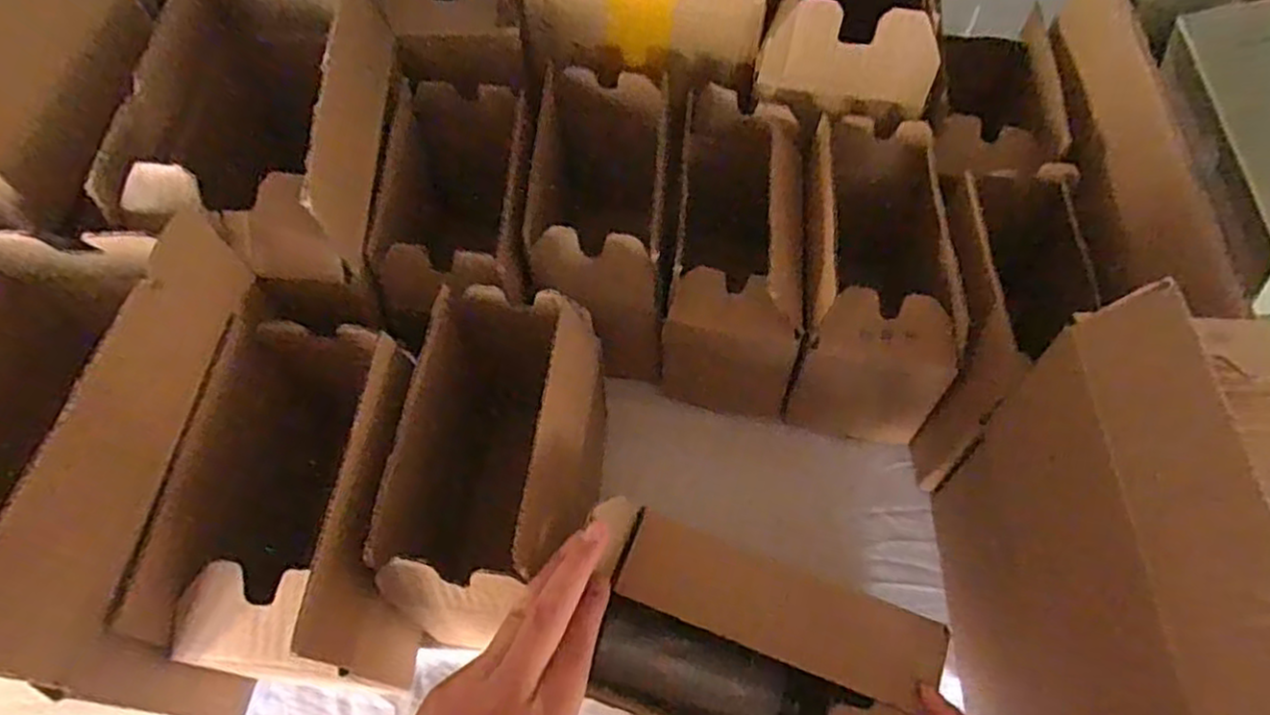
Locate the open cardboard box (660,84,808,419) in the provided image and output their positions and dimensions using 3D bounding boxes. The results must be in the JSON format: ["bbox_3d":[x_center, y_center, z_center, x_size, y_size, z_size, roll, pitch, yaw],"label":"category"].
[{"bbox_3d":[0.075,-0.076,0.548,0.099,0.142,0.197,7,58,1],"label":"open cardboard box"}]

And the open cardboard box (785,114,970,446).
[{"bbox_3d":[0.174,-0.057,0.539,0.103,0.145,0.188,8,58,1],"label":"open cardboard box"}]

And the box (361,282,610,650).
[{"bbox_3d":[-0.080,0.069,0.449,0.100,0.153,0.184,6,58,0],"label":"box"}]

